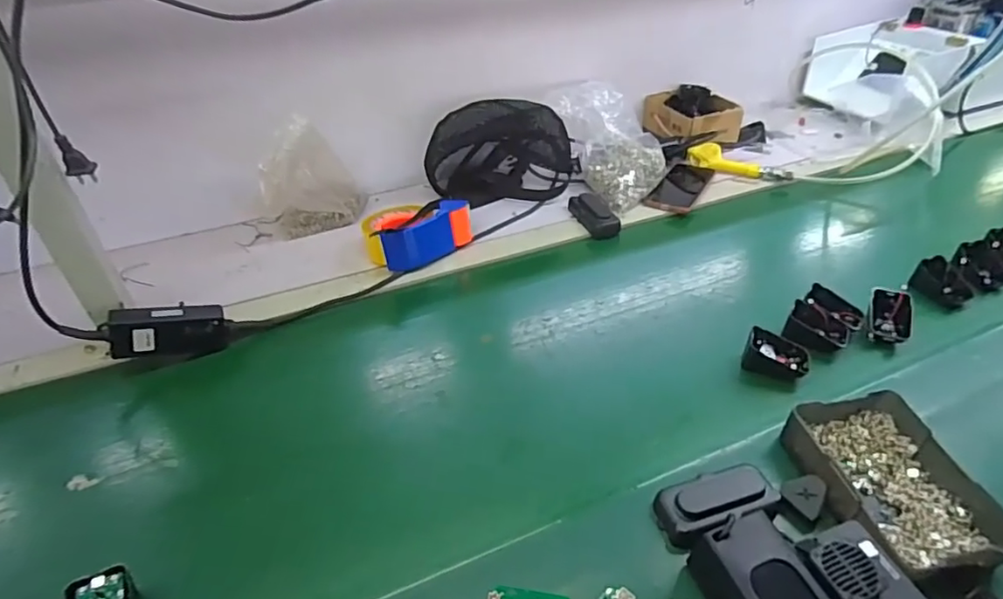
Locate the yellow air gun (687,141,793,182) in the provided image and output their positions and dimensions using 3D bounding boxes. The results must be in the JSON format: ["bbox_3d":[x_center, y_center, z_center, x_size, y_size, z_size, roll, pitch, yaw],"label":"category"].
[{"bbox_3d":[0.425,-0.244,1.007,0.181,0.044,0.043,15,41,20],"label":"yellow air gun"}]

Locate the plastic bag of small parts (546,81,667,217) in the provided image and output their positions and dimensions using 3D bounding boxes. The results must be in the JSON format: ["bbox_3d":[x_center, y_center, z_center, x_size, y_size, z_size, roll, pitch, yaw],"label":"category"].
[{"bbox_3d":[0.185,-0.260,0.948,0.159,0.152,0.187,-23,43,-25],"label":"plastic bag of small parts"}]

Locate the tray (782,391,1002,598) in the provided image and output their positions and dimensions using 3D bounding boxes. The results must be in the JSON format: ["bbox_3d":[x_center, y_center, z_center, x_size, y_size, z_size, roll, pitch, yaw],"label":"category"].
[{"bbox_3d":[0.345,0.164,0.500,0.132,0.048,0.172,-9,39,-9],"label":"tray"}]

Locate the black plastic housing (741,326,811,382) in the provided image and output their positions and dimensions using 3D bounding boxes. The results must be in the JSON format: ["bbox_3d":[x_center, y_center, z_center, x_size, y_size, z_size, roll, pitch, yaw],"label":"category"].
[{"bbox_3d":[0.314,0.064,0.637,0.066,0.036,0.037,13,40,18],"label":"black plastic housing"}]

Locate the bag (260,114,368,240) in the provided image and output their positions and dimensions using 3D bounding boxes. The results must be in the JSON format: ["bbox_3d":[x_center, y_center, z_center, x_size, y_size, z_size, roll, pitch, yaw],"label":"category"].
[{"bbox_3d":[-0.288,-0.183,0.852,0.152,0.159,0.051,-18,41,-20],"label":"bag"}]

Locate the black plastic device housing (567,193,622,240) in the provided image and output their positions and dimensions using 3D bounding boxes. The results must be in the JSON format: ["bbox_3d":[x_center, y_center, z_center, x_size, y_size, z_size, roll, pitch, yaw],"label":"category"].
[{"bbox_3d":[0.144,-0.137,0.891,0.051,0.034,0.101,-16,40,-18],"label":"black plastic device housing"}]

